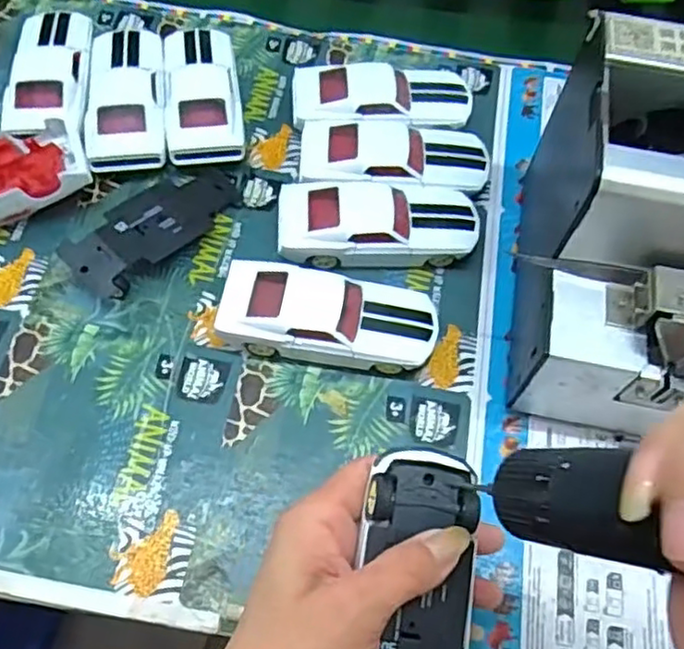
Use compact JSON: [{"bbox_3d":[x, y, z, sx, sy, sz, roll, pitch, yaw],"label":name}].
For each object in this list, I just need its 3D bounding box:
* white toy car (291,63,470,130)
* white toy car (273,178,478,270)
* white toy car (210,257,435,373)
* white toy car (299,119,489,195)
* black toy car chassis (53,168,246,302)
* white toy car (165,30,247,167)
[{"bbox_3d":[0.030,-0.163,0.478,0.130,0.037,0.062,-1,64,-4],"label":"white toy car"},{"bbox_3d":[0.024,-0.065,0.428,0.128,0.036,0.055,-1,64,-4],"label":"white toy car"},{"bbox_3d":[-0.008,-0.004,0.394,0.126,0.035,0.052,8,64,0],"label":"white toy car"},{"bbox_3d":[0.036,-0.112,0.454,0.128,0.037,0.055,0,64,-4],"label":"white toy car"},{"bbox_3d":[-0.121,-0.067,0.425,0.046,0.025,0.121,39,68,15],"label":"black toy car chassis"},{"bbox_3d":[-0.101,-0.167,0.475,0.051,0.031,0.125,-7,64,-7],"label":"white toy car"}]

